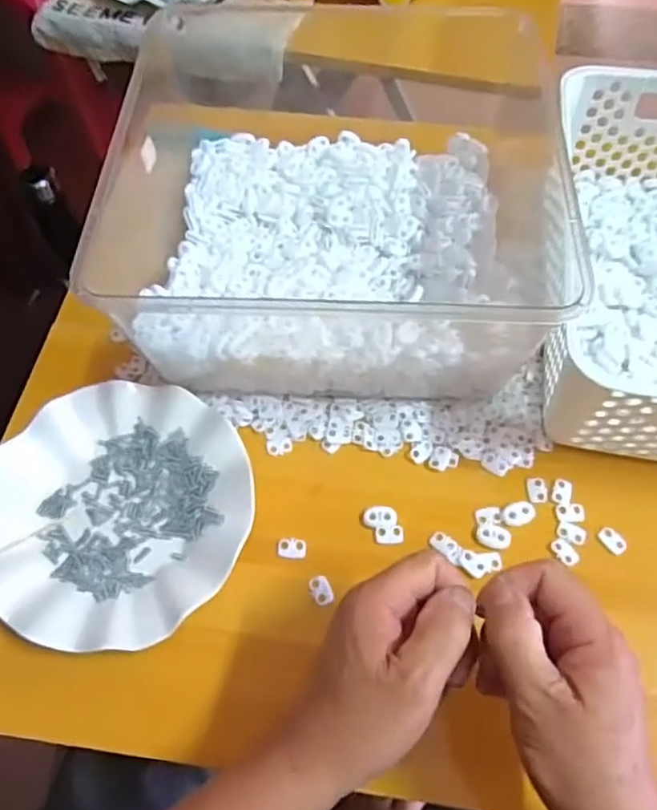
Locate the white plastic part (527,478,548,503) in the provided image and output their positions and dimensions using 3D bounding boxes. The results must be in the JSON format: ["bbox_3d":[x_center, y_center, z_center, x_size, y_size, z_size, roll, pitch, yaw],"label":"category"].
[{"bbox_3d":[0.148,0.061,0.452,0.014,0.006,0.021,-1,60,0],"label":"white plastic part"}]

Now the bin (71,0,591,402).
[{"bbox_3d":[-0.001,-0.148,0.489,0.311,0.130,0.275,1,60,1],"label":"bin"}]

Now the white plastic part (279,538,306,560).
[{"bbox_3d":[-0.025,0.097,0.431,0.019,0.004,0.014,2,60,1],"label":"white plastic part"}]

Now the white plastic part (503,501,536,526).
[{"bbox_3d":[0.133,0.076,0.444,0.024,0.004,0.016,-17,61,-10],"label":"white plastic part"}]

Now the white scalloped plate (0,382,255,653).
[{"bbox_3d":[-0.143,0.071,0.433,0.173,0.022,0.177,0,60,0],"label":"white scalloped plate"}]

